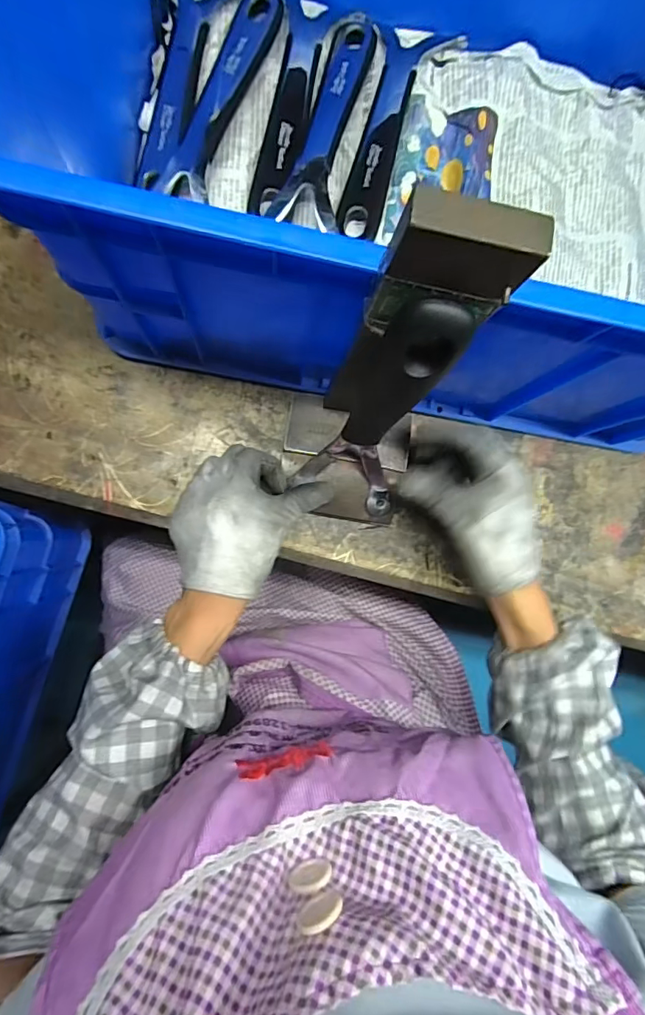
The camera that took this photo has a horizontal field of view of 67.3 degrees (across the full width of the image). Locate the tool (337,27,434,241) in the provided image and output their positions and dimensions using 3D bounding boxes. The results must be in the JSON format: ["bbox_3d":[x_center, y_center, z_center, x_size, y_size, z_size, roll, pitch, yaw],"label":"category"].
[{"bbox_3d":[0.047,-0.295,0.382,0.035,0.015,0.174,17,86,-5],"label":"tool"}]

